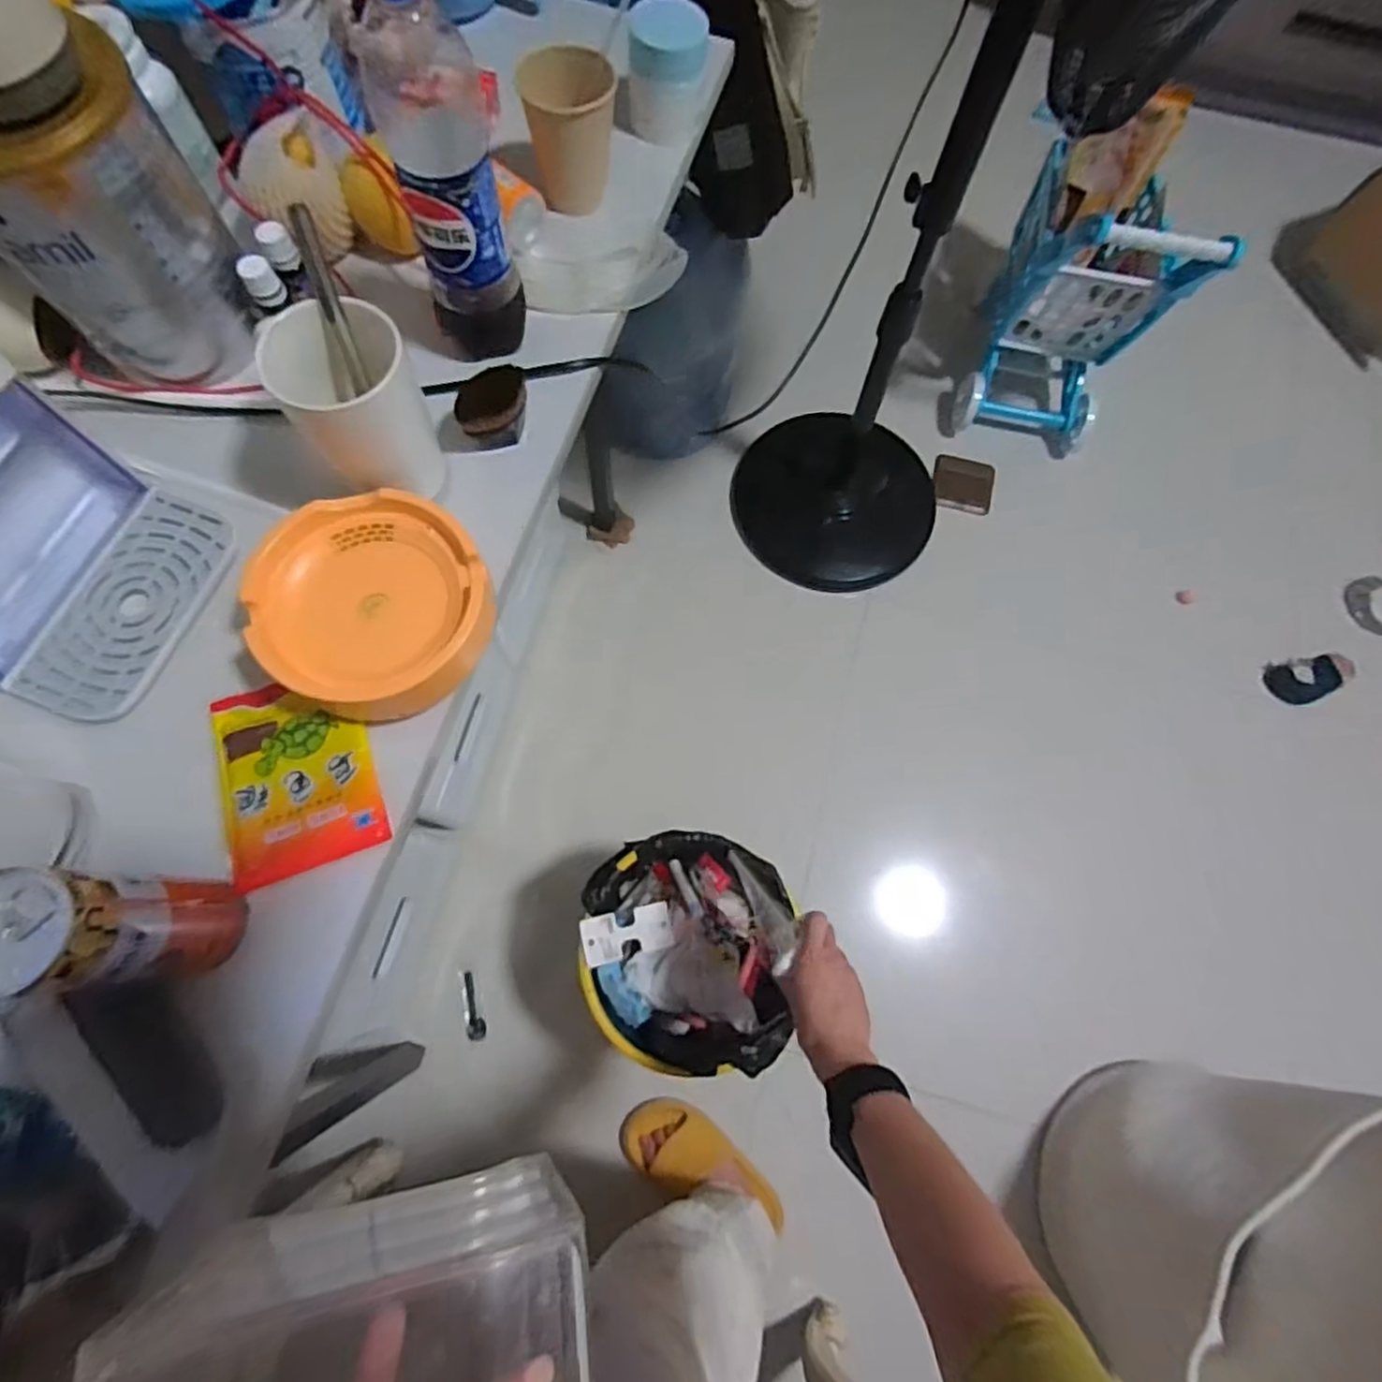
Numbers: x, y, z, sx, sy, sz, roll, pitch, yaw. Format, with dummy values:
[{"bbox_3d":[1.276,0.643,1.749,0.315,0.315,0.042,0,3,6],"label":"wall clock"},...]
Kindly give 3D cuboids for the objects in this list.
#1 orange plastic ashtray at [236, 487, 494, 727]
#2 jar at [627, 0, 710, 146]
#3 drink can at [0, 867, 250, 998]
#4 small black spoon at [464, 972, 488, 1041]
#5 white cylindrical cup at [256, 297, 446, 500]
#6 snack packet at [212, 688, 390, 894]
[{"bbox_3d":[-0.196,-0.053,0.437,0.132,0.051,0.134,1,73,-2],"label":"orange plastic ashtray"},{"bbox_3d":[-0.019,-0.520,0.579,0.066,0.076,0.069,1,73,-2],"label":"jar"},{"bbox_3d":[-0.279,0.114,0.334,0.049,0.120,0.047,1,73,-2],"label":"drink can"},{"bbox_3d":[-0.331,0.477,1.044,0.027,0.011,0.096,-15,74,-6],"label":"small black spoon"},{"bbox_3d":[-0.205,-0.176,0.435,0.075,0.109,0.070,-33,77,-11],"label":"white cylindrical cup"},{"bbox_3d":[-0.244,0.048,0.430,0.085,0.014,0.128,-20,69,-12],"label":"snack packet"}]

